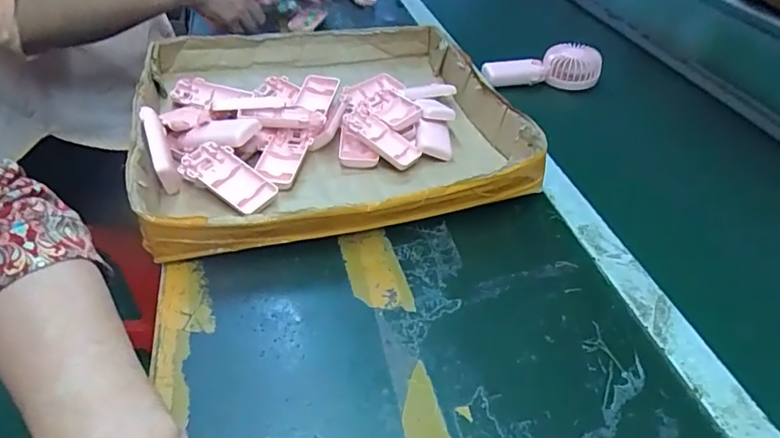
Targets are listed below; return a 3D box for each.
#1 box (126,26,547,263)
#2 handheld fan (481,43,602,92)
[{"bbox_3d":[-0.071,-0.123,0.588,0.403,0.057,0.393,-8,44,-16],"label":"box"},{"bbox_3d":[0.230,-0.240,0.774,0.169,0.048,0.079,-1,42,-8],"label":"handheld fan"}]

